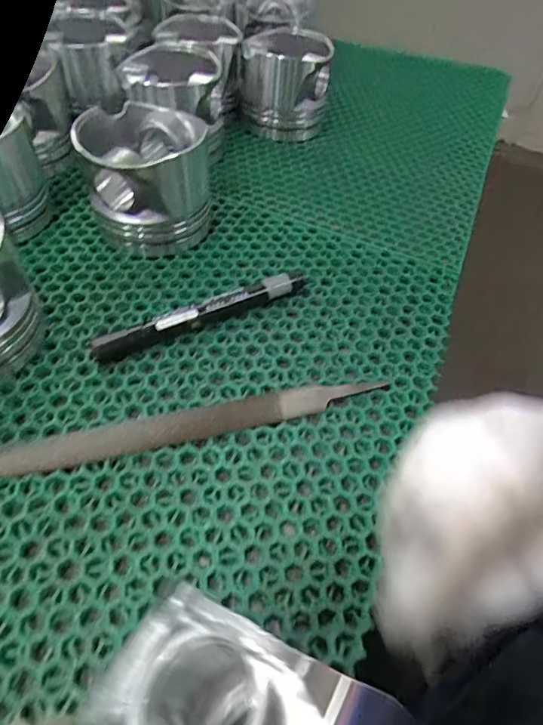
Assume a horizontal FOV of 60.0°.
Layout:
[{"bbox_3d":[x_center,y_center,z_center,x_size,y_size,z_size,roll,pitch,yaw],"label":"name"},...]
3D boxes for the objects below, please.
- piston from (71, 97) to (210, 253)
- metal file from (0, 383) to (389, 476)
[{"bbox_3d":[-0.088,-0.133,0.342,0.085,0.074,0.086,-4,53,-9],"label":"piston"},{"bbox_3d":[-0.048,0.035,0.261,0.230,0.006,0.019,-10,54,-13],"label":"metal file"}]

